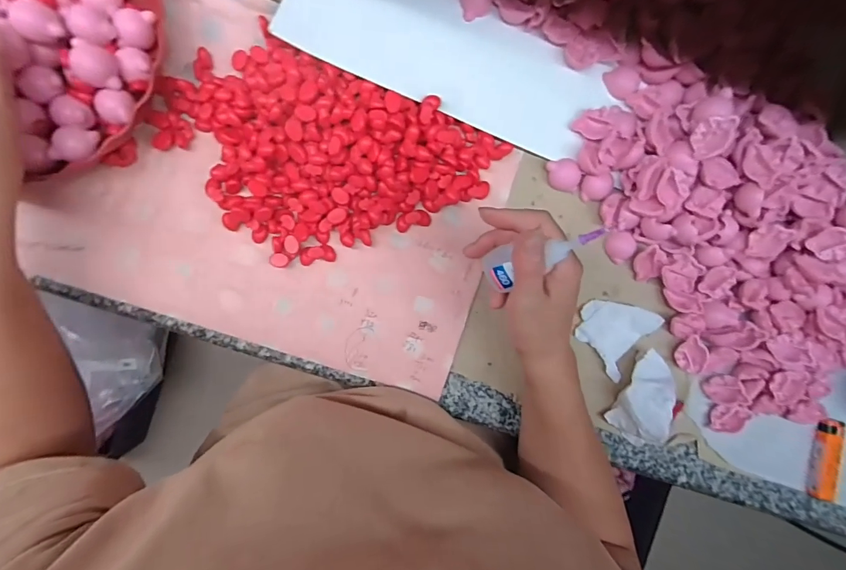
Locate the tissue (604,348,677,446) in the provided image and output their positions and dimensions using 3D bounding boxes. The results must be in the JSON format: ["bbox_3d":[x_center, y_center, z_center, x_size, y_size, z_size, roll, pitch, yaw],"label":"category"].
[{"bbox_3d":[0.207,0.109,0.389,0.044,0.034,0.089,14,91,-6],"label":"tissue"}]

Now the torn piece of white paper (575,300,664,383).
[{"bbox_3d":[0.183,0.043,0.401,0.065,0.008,0.070,38,88,-5],"label":"torn piece of white paper"}]

